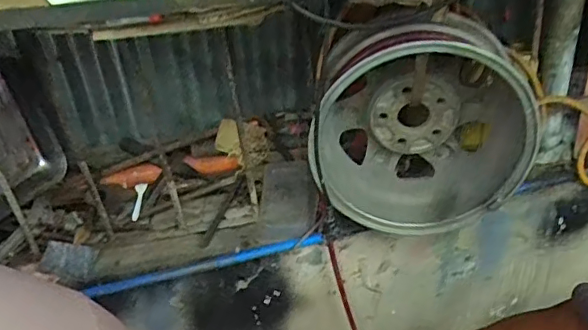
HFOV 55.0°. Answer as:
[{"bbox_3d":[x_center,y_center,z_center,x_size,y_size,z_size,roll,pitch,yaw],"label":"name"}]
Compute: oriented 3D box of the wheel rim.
[{"bbox_3d":[0.251,-0.068,1.056,0.419,0.389,0.214,-4,34,2],"label":"wheel rim"}]

